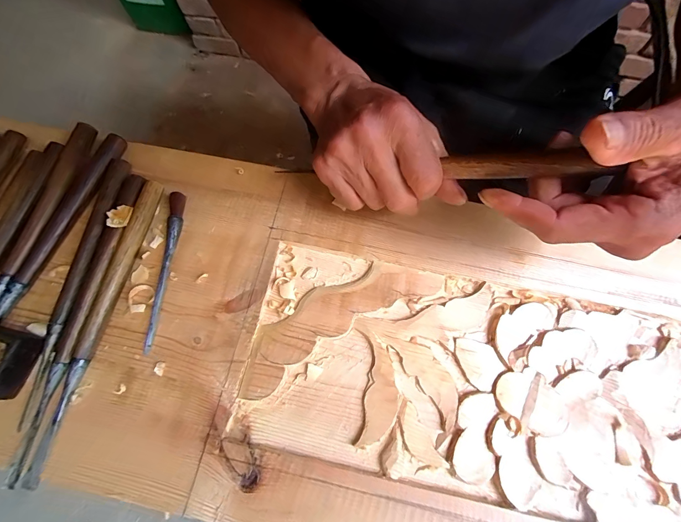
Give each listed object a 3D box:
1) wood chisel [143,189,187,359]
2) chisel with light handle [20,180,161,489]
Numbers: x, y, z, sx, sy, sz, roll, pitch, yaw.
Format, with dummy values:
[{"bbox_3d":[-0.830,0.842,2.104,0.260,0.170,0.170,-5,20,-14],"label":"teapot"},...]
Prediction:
[{"bbox_3d":[-0.157,0.005,0.288,0.017,0.009,0.145,1,68,0],"label":"wood chisel"},{"bbox_3d":[-0.203,0.045,0.271,0.016,0.012,0.249,12,68,5],"label":"chisel with light handle"}]

